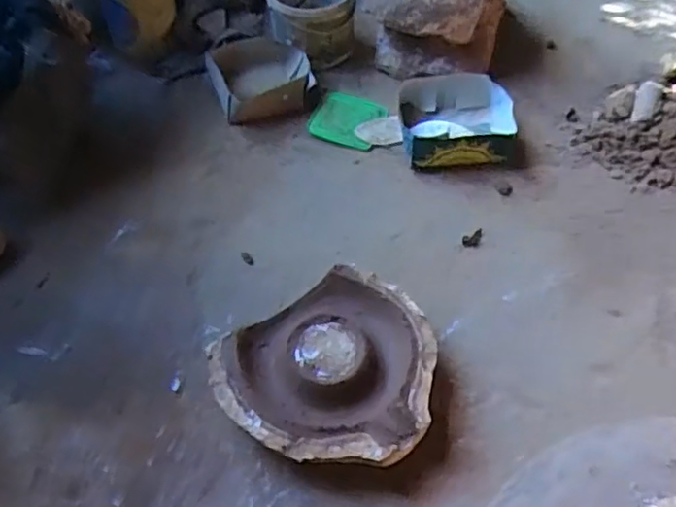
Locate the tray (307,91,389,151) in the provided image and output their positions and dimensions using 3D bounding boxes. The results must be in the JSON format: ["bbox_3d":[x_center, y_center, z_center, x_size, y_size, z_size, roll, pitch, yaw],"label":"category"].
[{"bbox_3d":[0.018,-0.260,1.217,0.130,0.012,0.115,26,71,16],"label":"tray"}]

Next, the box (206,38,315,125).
[{"bbox_3d":[-0.154,-0.357,1.262,0.193,0.064,0.208,-17,54,-10],"label":"box"}]

